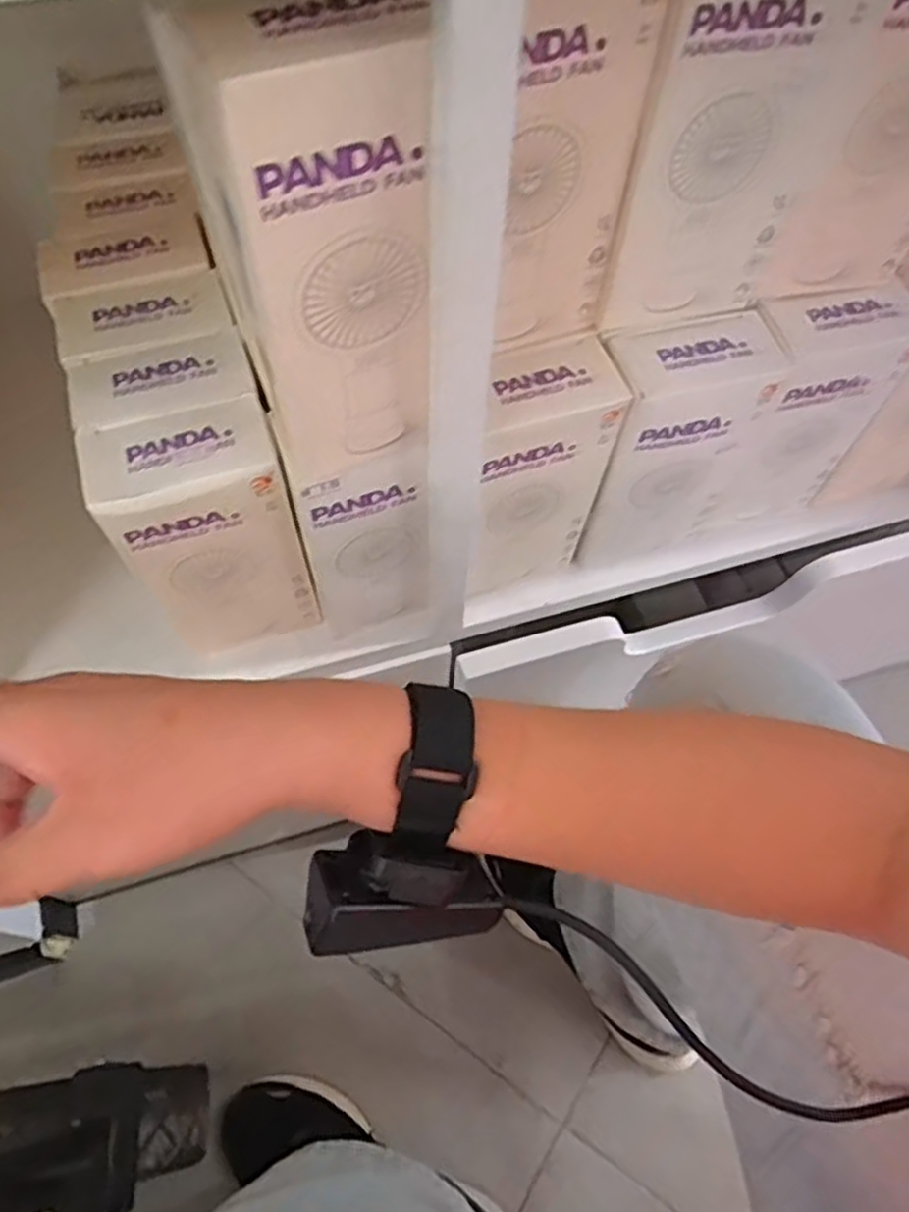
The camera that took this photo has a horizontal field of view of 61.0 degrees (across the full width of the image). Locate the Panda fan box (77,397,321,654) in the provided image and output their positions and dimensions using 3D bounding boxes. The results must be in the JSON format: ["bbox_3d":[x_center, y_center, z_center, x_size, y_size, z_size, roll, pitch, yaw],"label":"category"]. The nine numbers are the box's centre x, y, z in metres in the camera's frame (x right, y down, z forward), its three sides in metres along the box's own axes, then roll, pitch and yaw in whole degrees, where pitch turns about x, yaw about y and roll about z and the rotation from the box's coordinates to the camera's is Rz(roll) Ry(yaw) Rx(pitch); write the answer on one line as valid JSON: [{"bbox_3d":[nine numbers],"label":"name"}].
[{"bbox_3d":[-0.139,-0.038,0.443,0.095,0.160,0.052,-17,64,-11],"label":"Panda fan box"}]

